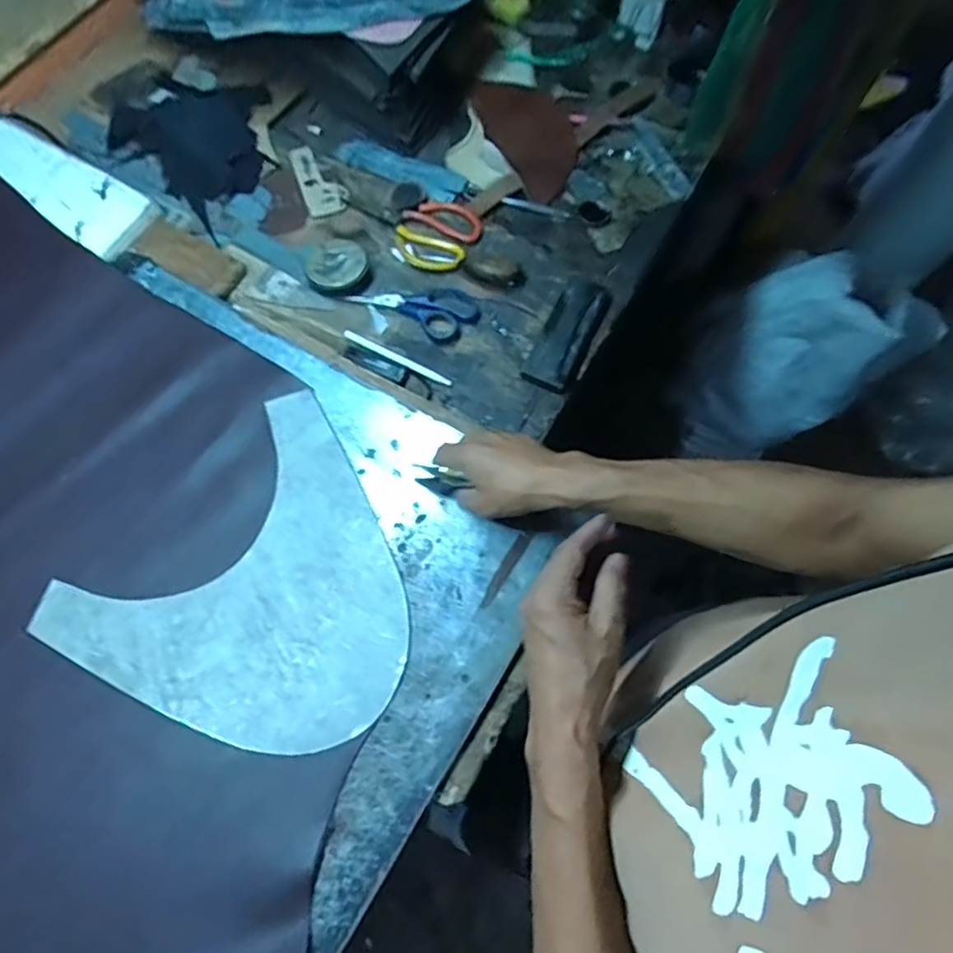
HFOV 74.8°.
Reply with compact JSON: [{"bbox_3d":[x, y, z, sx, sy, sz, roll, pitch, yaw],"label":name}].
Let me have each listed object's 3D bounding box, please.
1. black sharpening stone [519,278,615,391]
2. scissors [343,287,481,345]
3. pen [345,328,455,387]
[{"bbox_3d":[0.108,-0.168,0.721,0.057,0.016,0.157,23,70,12],"label":"black sharpening stone"},{"bbox_3d":[-0.076,-0.208,0.747,0.157,0.009,0.069,22,69,11],"label":"scissors"},{"bbox_3d":[-0.093,-0.138,0.721,0.144,0.005,0.010,27,71,13],"label":"pen"}]

